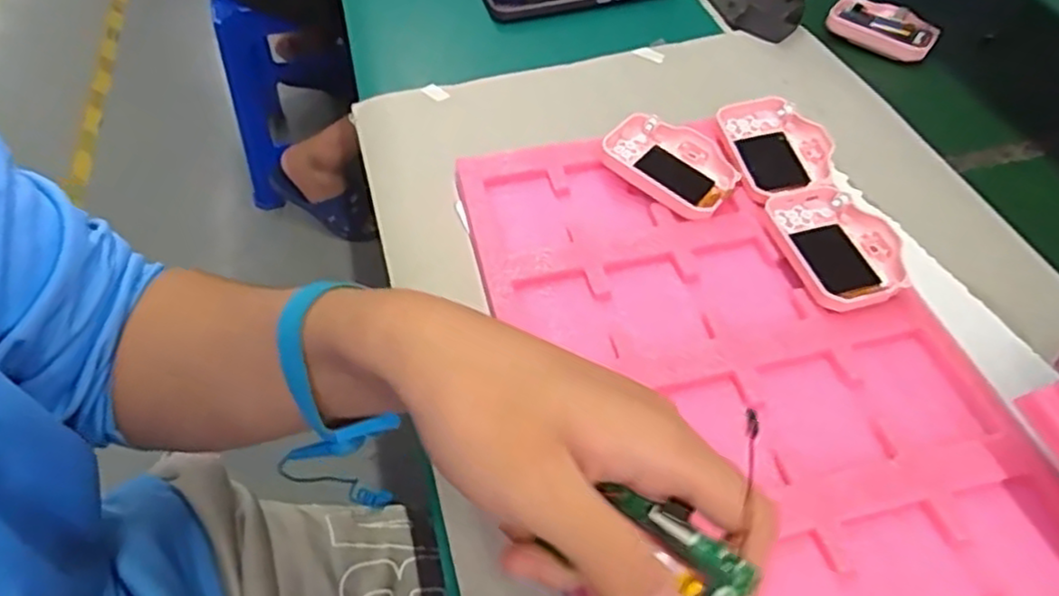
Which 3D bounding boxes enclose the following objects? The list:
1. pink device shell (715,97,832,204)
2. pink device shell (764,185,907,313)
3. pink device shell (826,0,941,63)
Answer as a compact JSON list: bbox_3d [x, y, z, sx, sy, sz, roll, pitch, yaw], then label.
[{"bbox_3d":[0.161,-0.097,0.456,0.061,0.016,0.080,-12,57,-2],"label":"pink device shell"},{"bbox_3d":[0.179,-0.030,0.403,0.062,0.016,0.087,-11,52,-8],"label":"pink device shell"},{"bbox_3d":[0.294,-0.225,0.580,0.082,0.019,0.050,25,55,19],"label":"pink device shell"}]

